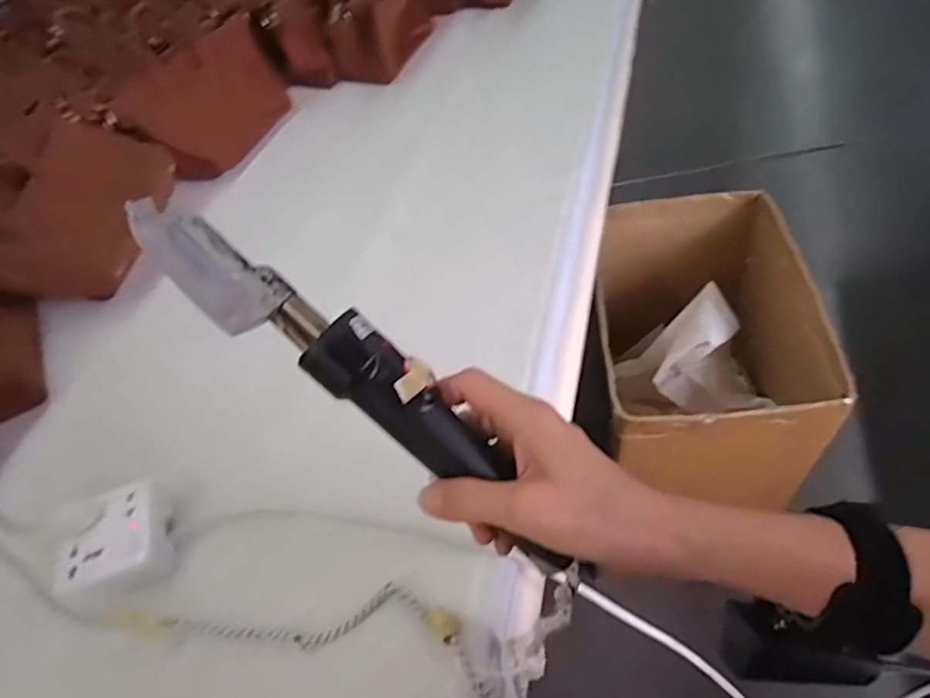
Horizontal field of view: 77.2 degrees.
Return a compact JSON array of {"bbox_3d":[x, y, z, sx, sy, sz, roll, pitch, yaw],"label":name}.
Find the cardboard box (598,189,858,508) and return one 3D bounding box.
[{"bbox_3d":[0.356,-0.008,0.935,0.309,0.249,0.424,-3,52,5],"label":"cardboard box"}]

